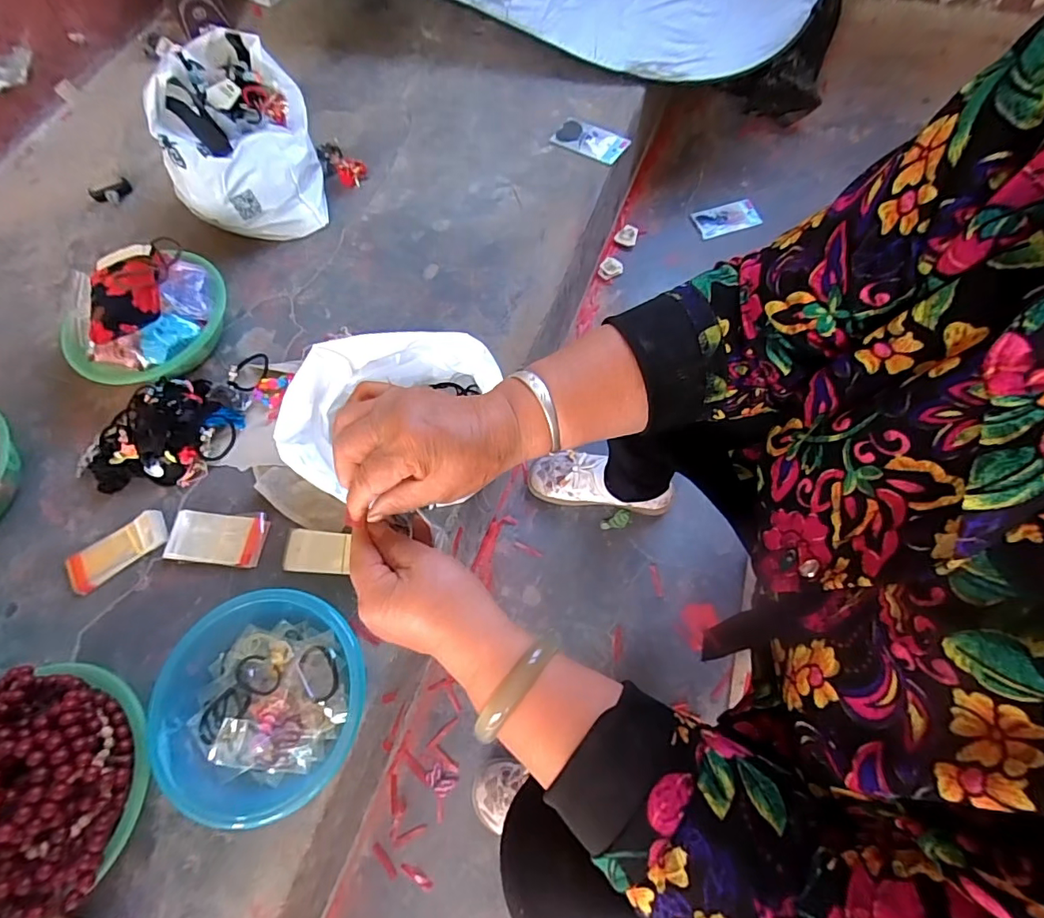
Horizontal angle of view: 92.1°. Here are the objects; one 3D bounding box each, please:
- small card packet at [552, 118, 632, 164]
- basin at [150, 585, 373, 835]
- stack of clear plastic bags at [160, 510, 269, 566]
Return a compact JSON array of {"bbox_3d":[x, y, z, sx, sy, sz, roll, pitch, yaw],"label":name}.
[{"bbox_3d":[0.125,-0.600,0.945,0.142,0.010,0.074,28,72,15],"label":"small card packet"},{"bbox_3d":[-0.293,0.275,0.569,0.220,0.078,0.214,-1,67,2],"label":"basin"},{"bbox_3d":[-0.407,0.105,0.675,0.131,0.022,0.071,1,67,3],"label":"stack of clear plastic bags"}]

